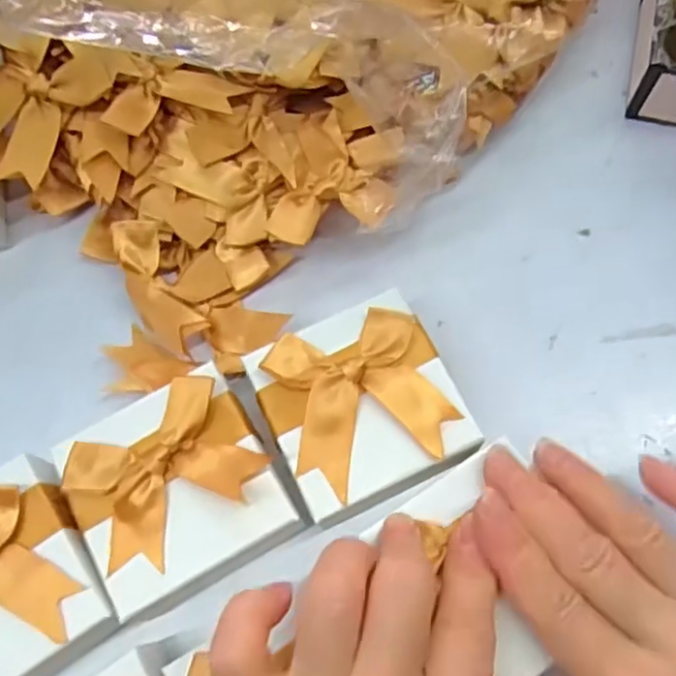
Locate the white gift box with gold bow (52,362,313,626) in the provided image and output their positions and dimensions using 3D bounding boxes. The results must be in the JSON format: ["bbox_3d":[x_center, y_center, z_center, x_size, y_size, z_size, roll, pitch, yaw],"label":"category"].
[{"bbox_3d":[-0.060,0.056,0.255,0.070,0.034,0.070,-27,70,-8],"label":"white gift box with gold bow"}]

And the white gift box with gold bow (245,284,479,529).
[{"bbox_3d":[0.008,0.026,0.265,0.067,0.030,0.068,-24,70,-7],"label":"white gift box with gold bow"}]

